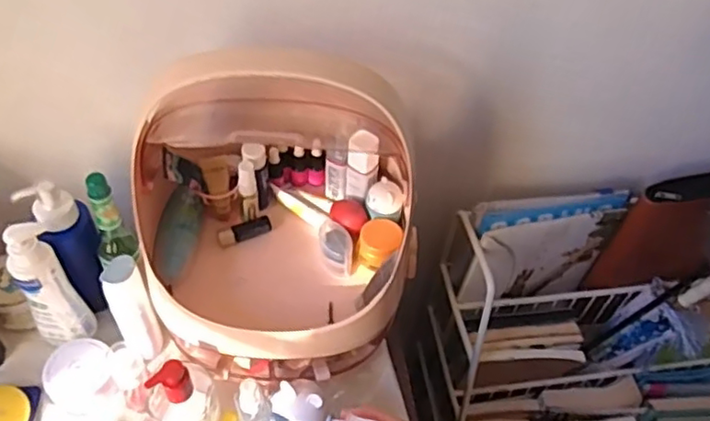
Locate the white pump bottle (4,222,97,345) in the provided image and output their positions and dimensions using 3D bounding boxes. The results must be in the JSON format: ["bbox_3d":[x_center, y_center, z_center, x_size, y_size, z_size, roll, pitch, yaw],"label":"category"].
[{"bbox_3d":[-0.340,0.086,0.696,0.057,0.173,0.045,-29,58,-27],"label":"white pump bottle"}]

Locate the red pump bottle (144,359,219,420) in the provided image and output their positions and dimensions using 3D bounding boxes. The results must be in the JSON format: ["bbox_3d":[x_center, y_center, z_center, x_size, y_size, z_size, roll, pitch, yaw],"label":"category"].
[{"bbox_3d":[-0.180,0.204,0.658,0.070,0.140,0.060,-19,54,-21],"label":"red pump bottle"}]

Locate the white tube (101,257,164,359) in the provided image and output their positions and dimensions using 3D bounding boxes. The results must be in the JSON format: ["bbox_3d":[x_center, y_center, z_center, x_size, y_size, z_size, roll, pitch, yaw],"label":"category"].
[{"bbox_3d":[-0.251,0.118,0.710,0.045,0.153,0.041,3,49,-3],"label":"white tube"}]

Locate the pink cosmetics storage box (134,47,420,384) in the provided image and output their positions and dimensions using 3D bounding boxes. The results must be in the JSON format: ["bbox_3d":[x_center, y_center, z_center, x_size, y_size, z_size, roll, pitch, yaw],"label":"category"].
[{"bbox_3d":[-0.075,-0.011,0.663,0.288,0.306,0.254,5,49,-2],"label":"pink cosmetics storage box"}]

